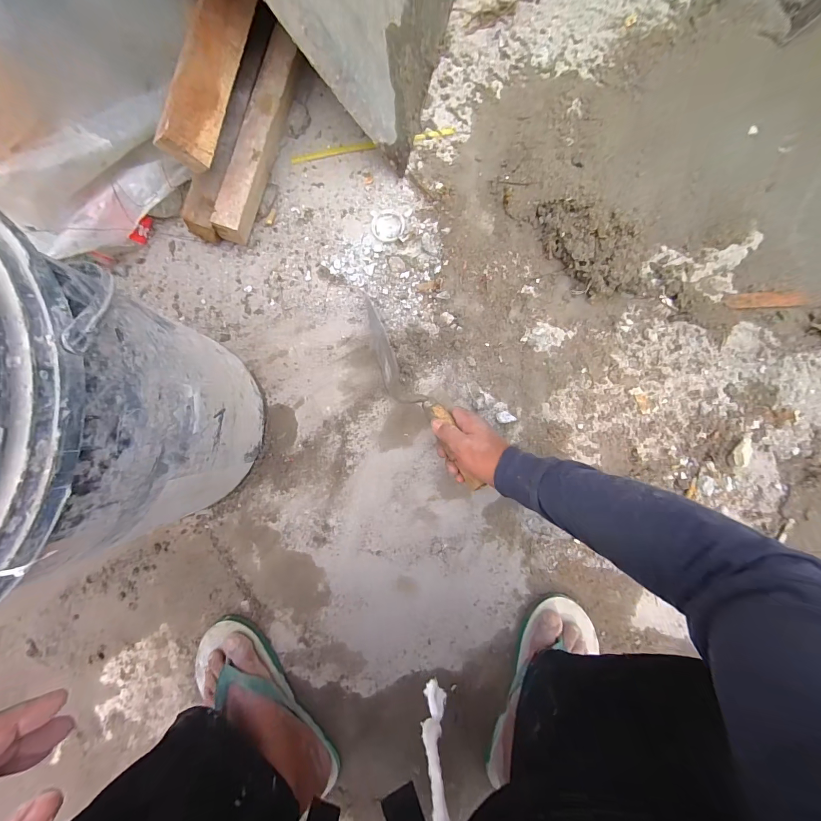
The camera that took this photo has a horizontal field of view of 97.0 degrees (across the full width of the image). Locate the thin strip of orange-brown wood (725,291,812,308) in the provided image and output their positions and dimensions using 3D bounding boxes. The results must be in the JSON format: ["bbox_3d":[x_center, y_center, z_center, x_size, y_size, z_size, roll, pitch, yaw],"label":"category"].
[{"bbox_3d":[0.527,-0.164,0.537,0.118,0.005,0.025,-1,72,10],"label":"thin strip of orange-brown wood"}]

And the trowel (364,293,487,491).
[{"bbox_3d":[0.000,-0.028,0.510,0.052,0.047,0.277,-35,68,1],"label":"trowel"}]

